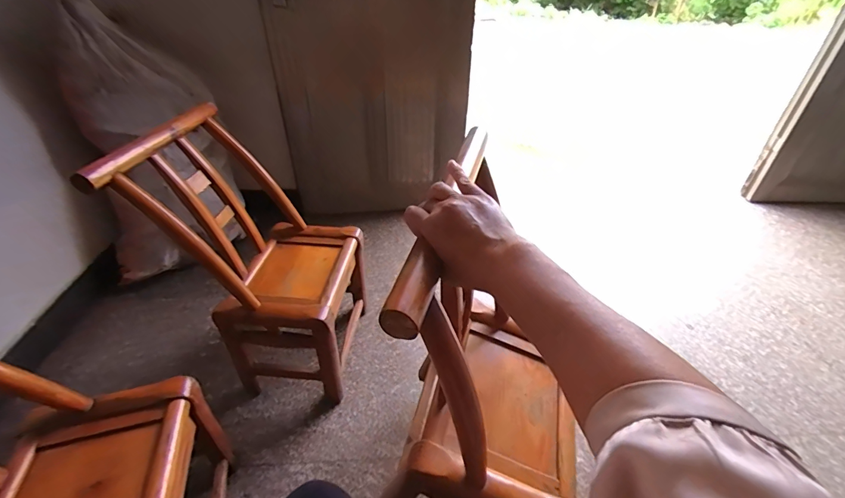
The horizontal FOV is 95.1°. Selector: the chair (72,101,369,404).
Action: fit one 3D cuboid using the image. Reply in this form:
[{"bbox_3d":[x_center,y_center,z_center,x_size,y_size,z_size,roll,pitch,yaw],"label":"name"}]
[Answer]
[{"bbox_3d":[-0.403,0.017,1.053,0.412,0.670,0.419,4,38,3],"label":"chair"}]

